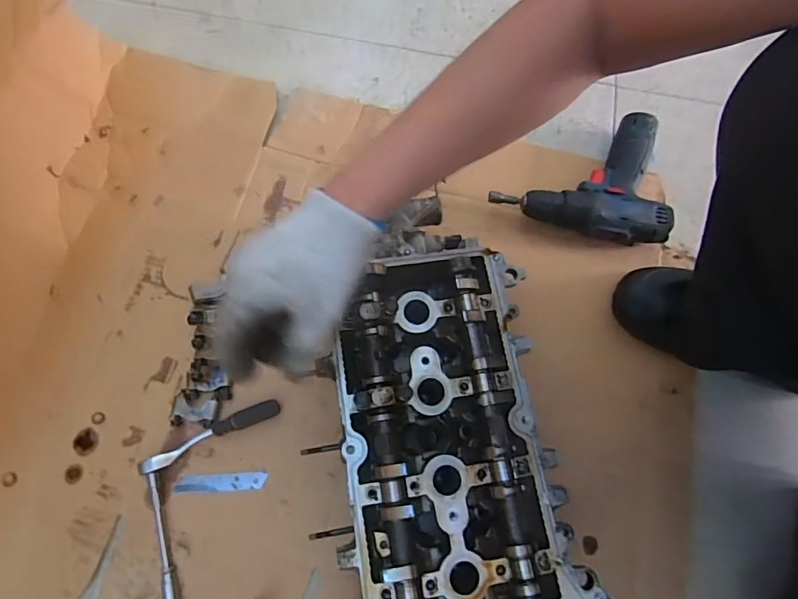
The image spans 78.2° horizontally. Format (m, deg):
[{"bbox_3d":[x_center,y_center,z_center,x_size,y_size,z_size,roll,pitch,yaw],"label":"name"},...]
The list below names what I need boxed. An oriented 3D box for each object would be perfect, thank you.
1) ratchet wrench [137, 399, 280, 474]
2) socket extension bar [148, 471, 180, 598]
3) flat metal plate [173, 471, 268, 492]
[{"bbox_3d":[-0.200,0.145,0.524,0.149,0.021,0.020,-25,75,-9],"label":"ratchet wrench"},{"bbox_3d":[-0.238,0.247,0.493,0.012,0.012,0.140,-15,73,-6],"label":"socket extension bar"},{"bbox_3d":[-0.190,0.196,0.525,0.094,0.004,0.018,-3,67,-5],"label":"flat metal plate"}]

